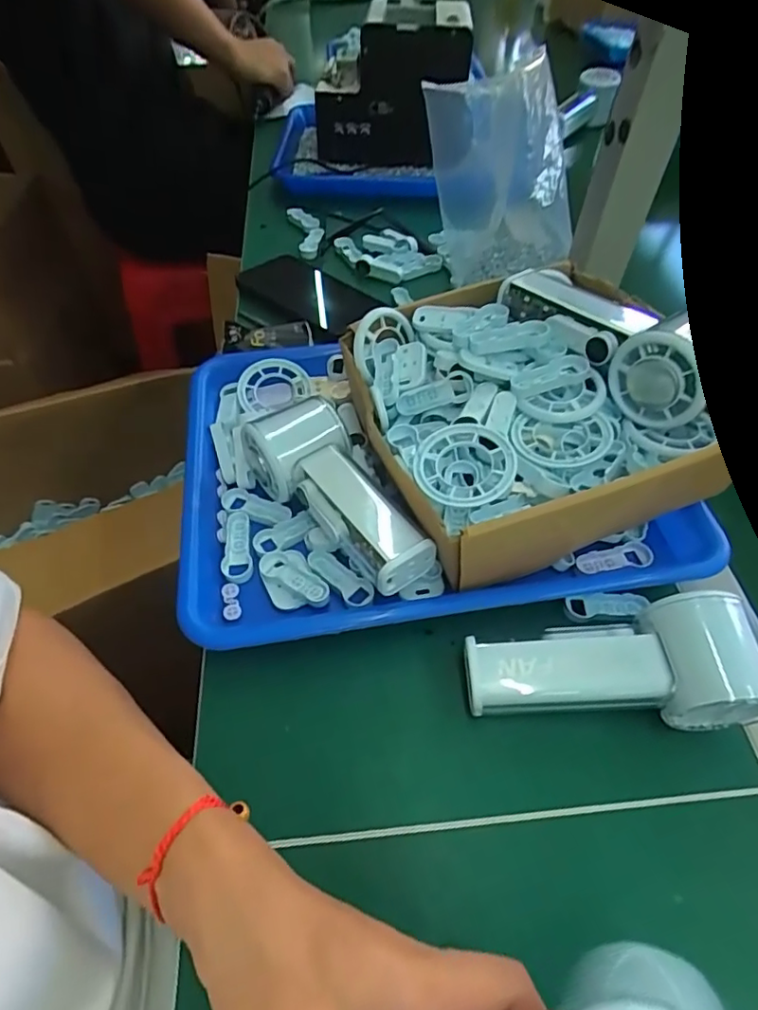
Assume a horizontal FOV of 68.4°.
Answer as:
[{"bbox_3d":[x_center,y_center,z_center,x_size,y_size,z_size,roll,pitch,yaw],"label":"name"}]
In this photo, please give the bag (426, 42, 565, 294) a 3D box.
[{"bbox_3d":[0.105,-0.276,0.485,0.130,0.173,0.071,21,55,14],"label":"bag"}]

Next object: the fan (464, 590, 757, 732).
[{"bbox_3d":[0.121,0.086,0.294,0.147,0.057,0.058,0,53,-2],"label":"fan"}]

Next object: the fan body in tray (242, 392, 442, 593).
[{"bbox_3d":[-0.027,-0.004,0.355,0.062,0.047,0.145,-26,58,-20],"label":"fan body in tray"}]

